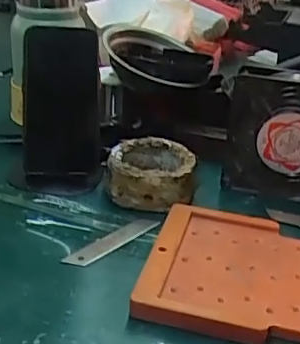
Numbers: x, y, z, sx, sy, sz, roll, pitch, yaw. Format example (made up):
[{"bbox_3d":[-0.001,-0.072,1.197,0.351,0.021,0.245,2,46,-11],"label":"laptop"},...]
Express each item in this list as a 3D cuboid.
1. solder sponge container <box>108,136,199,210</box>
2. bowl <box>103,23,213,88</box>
[{"bbox_3d":[0.003,-0.001,0.537,0.080,0.041,0.081,5,27,4],"label":"solder sponge container"},{"bbox_3d":[0.007,-0.135,0.642,0.116,0.039,0.125,2,27,-1],"label":"bowl"}]

